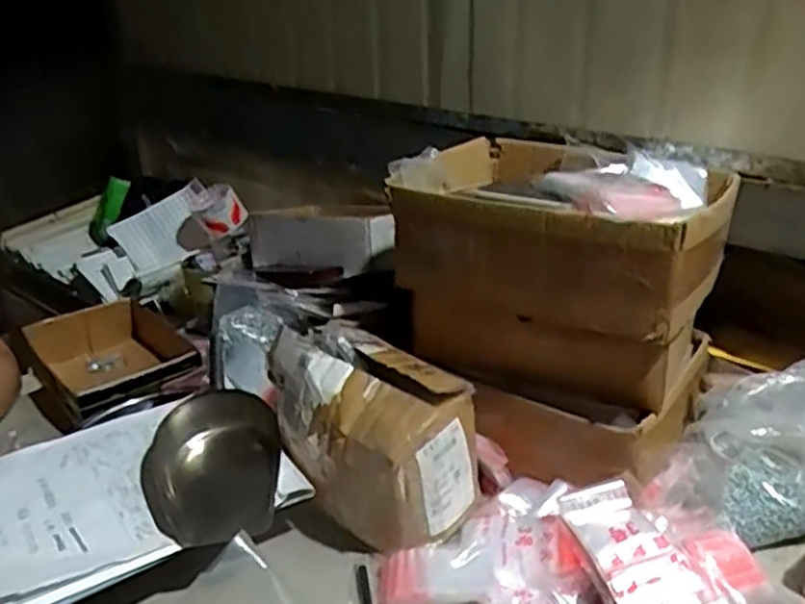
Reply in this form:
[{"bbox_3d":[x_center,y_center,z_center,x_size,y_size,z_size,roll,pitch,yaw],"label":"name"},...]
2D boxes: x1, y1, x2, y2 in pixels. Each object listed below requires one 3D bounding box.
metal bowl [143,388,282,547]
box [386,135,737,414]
[{"bbox_3d":[-0.190,0.168,0.741,0.141,0.074,0.157,-9,26,-14],"label":"metal bowl"},{"bbox_3d":[0.185,-0.045,0.854,0.326,0.224,0.250,14,30,31],"label":"box"}]

